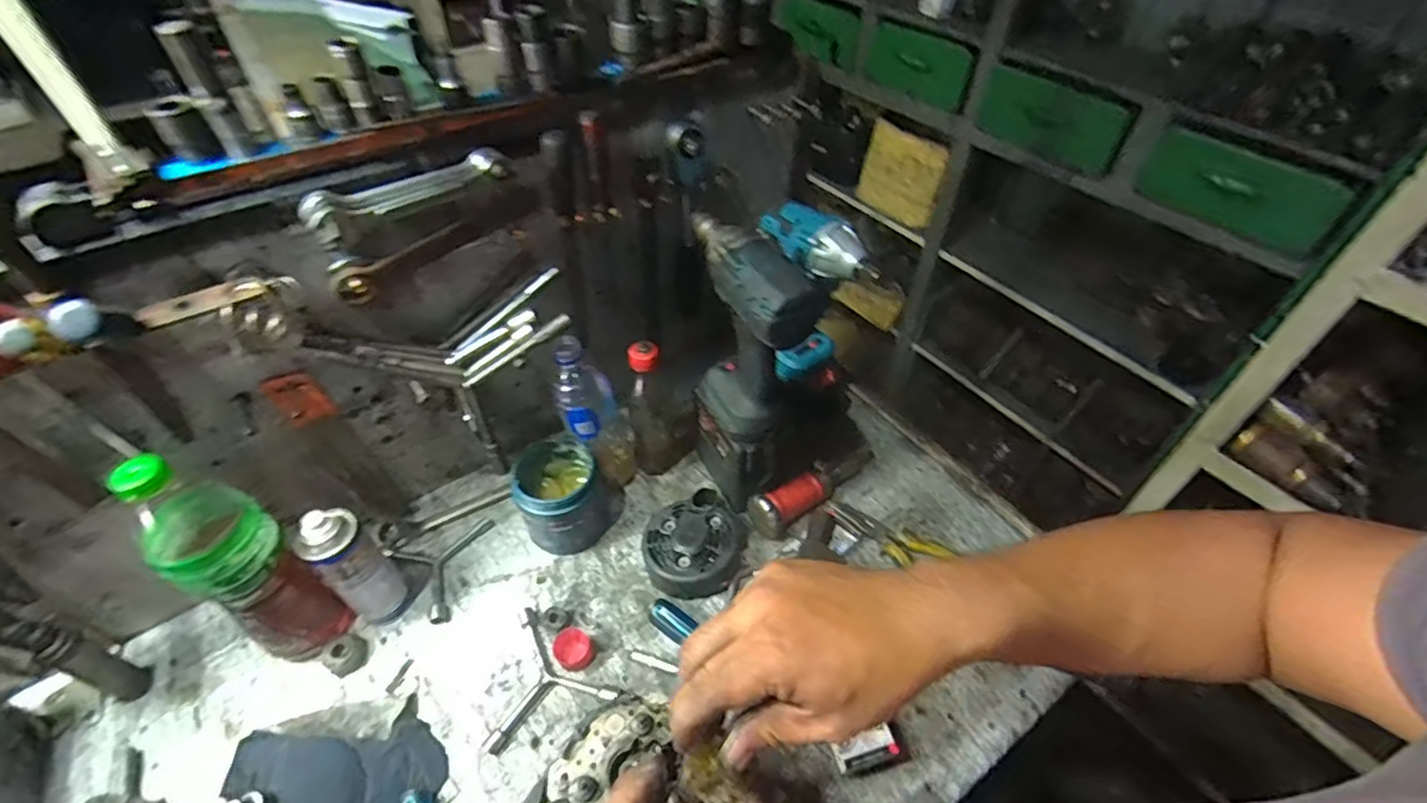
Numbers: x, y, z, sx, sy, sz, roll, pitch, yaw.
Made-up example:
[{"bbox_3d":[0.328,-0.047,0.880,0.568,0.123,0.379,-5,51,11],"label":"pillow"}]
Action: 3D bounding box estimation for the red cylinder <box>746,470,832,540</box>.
[{"bbox_3d":[0.093,0.113,0.723,0.102,0.045,0.047,-26,52,-23],"label":"red cylinder"}]

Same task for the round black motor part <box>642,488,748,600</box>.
[{"bbox_3d":[-0.026,0.154,0.686,0.108,0.041,0.112,1,46,-1],"label":"round black motor part"}]

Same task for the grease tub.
[{"bbox_3d":[-0.162,0.105,0.691,0.104,0.095,0.089,-3,47,-4],"label":"grease tub"}]

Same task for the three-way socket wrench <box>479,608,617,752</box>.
[{"bbox_3d":[-0.175,0.278,0.589,0.132,0.010,0.109,31,53,26],"label":"three-way socket wrench"}]

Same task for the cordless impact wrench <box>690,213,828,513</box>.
[{"bbox_3d":[0.029,-0.025,0.642,0.072,0.313,0.167,-10,47,-10],"label":"cordless impact wrench"}]

